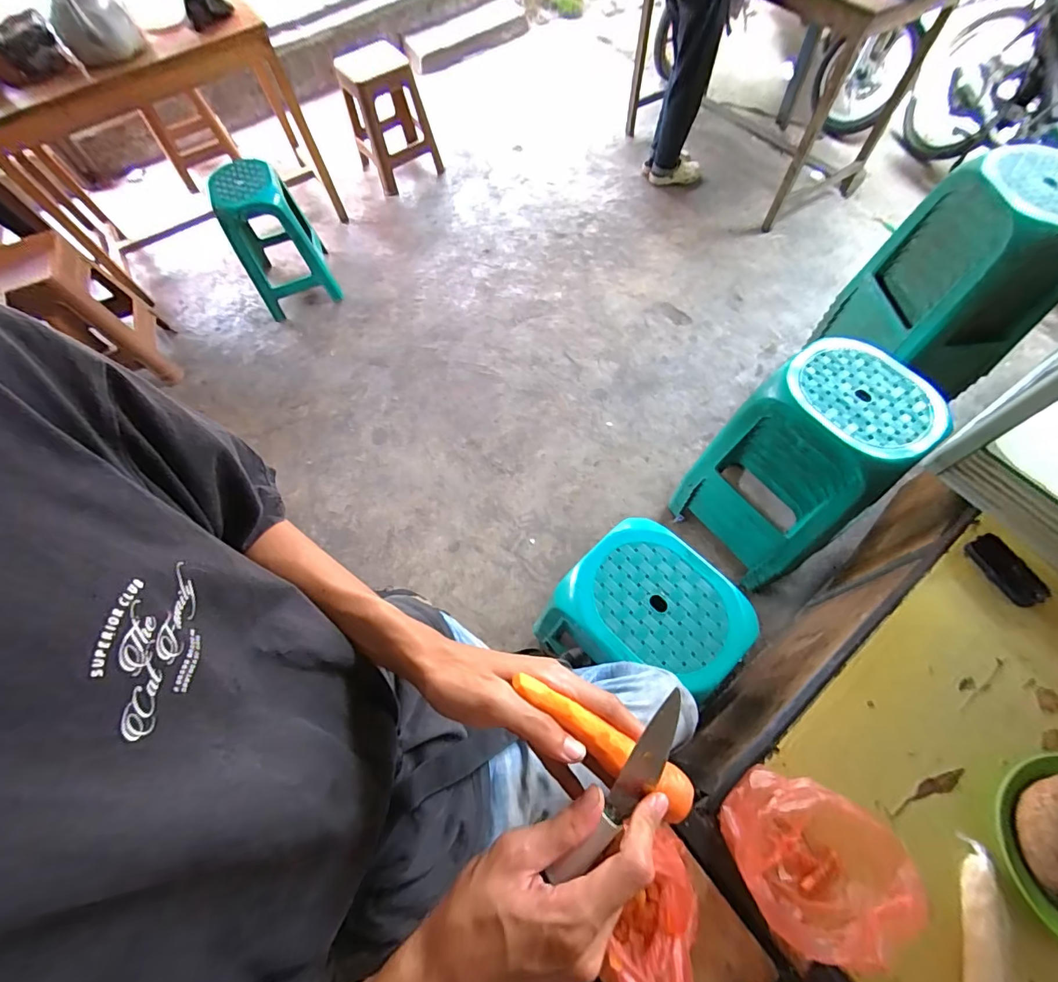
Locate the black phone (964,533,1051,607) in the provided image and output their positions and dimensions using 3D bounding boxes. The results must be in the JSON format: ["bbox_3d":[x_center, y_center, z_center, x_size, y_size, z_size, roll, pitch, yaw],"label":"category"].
[{"bbox_3d":[0.731,0.120,0.693,0.055,0.018,0.109,-22,66,-6],"label":"black phone"}]

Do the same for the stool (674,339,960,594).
[{"bbox_3d":[0.687,-0.044,1.185,0.307,0.618,0.377,-35,67,-10],"label":"stool"}]

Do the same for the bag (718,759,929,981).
[{"bbox_3d":[0.319,0.419,0.513,0.144,0.160,0.163,-29,67,-9],"label":"bag"}]

